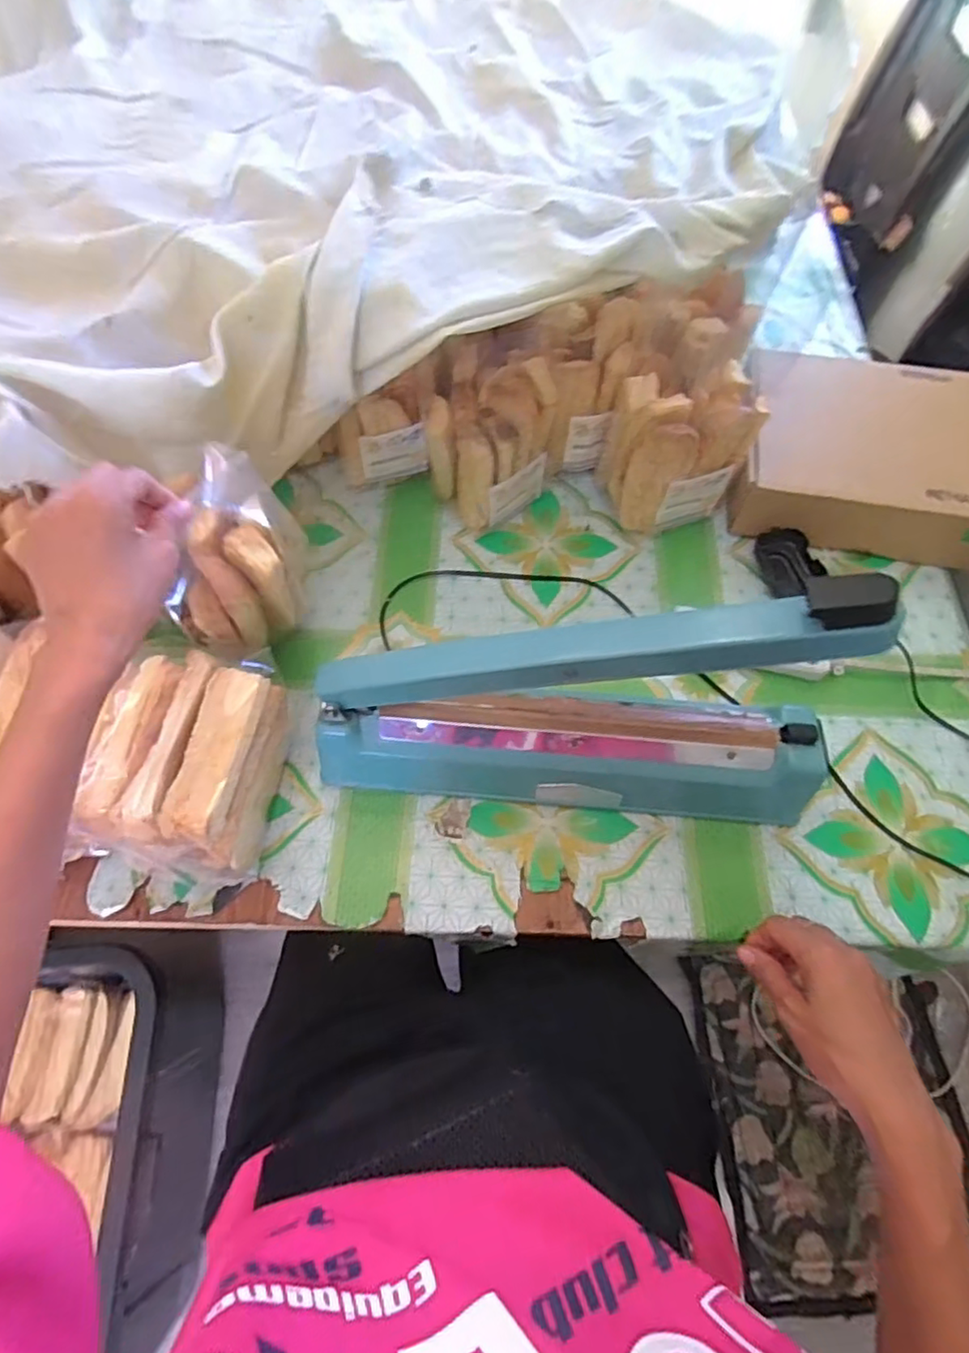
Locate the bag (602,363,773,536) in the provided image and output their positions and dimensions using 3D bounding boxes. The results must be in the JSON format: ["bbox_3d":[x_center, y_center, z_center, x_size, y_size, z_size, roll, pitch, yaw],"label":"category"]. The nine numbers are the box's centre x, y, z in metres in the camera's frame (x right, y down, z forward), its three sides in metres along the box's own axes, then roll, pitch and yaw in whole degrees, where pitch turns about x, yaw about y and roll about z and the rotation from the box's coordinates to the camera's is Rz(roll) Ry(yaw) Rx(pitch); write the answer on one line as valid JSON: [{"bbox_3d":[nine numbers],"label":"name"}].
[{"bbox_3d":[0.186,-0.208,0.608,0.116,0.152,0.084,-15,67,-8],"label":"bag"}]

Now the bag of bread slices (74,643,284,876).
[{"bbox_3d":[-0.222,0.066,0.477,0.123,0.096,0.160,3,65,0],"label":"bag of bread slices"}]

